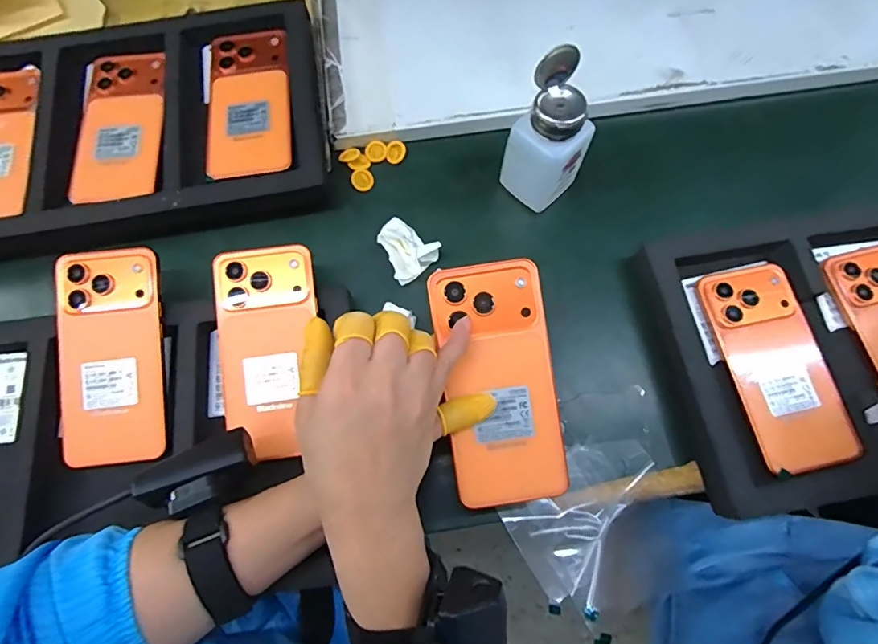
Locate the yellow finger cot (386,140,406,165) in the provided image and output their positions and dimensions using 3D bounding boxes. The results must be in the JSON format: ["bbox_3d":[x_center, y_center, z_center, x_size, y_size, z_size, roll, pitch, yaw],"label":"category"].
[{"bbox_3d":[-0.040,-0.159,0.445,0.017,0.006,0.023,6,72,1],"label":"yellow finger cot"}]

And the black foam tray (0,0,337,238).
[{"bbox_3d":[-0.360,-0.172,0.429,0.517,0.040,0.232,-7,72,-3],"label":"black foam tray"}]

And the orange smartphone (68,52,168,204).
[{"bbox_3d":[-0.288,-0.179,0.432,0.076,0.012,0.163,-5,72,-3],"label":"orange smartphone"}]

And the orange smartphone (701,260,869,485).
[{"bbox_3d":[0.265,0.032,0.375,0.070,0.013,0.160,-11,72,-5],"label":"orange smartphone"}]

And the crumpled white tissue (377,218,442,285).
[{"bbox_3d":[-0.029,-0.065,0.412,0.043,0.021,0.058,-32,75,-11],"label":"crumpled white tissue"}]

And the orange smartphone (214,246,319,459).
[{"bbox_3d":[-0.135,0.024,0.372,0.072,0.016,0.163,0,88,-1],"label":"orange smartphone"}]

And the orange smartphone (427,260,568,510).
[{"bbox_3d":[0.040,0.042,0.325,0.075,0.011,0.164,-8,90,-4],"label":"orange smartphone"}]

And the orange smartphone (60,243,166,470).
[{"bbox_3d":[-0.248,0.025,0.364,0.073,0.008,0.166,-3,86,-2],"label":"orange smartphone"}]

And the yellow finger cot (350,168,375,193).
[{"bbox_3d":[-0.070,-0.131,0.439,0.020,0.005,0.021,0,72,-1],"label":"yellow finger cot"}]

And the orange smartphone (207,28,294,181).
[{"bbox_3d":[-0.172,-0.202,0.435,0.076,0.010,0.159,-6,72,-3],"label":"orange smartphone"}]

